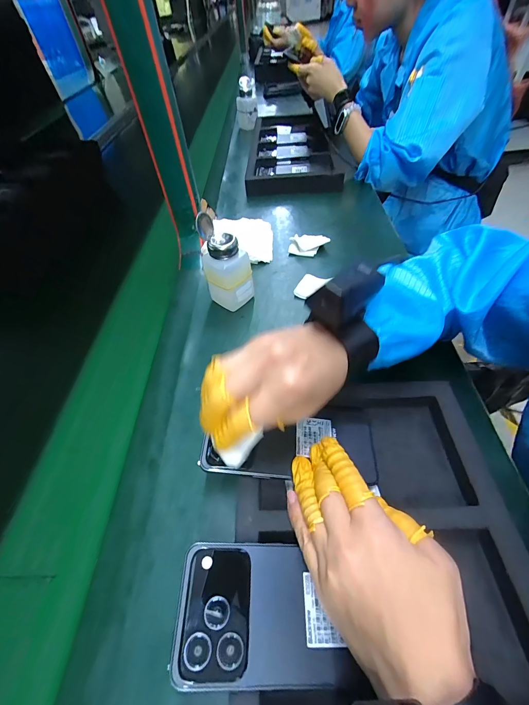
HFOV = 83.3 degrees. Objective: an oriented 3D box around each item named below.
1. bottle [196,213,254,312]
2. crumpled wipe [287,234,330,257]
[{"bbox_3d":[-0.056,-0.121,0.421,0.066,0.118,0.062,24,56,36],"label":"bottle"},{"bbox_3d":[0.076,-0.192,0.527,0.063,0.017,0.056,27,58,23],"label":"crumpled wipe"}]

